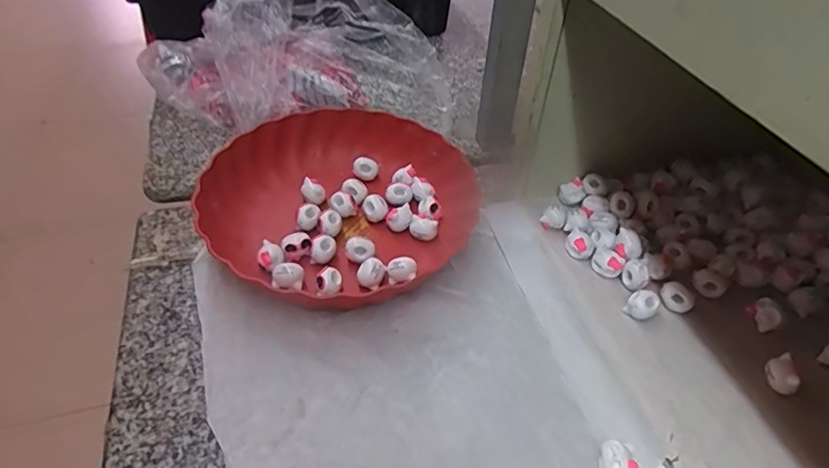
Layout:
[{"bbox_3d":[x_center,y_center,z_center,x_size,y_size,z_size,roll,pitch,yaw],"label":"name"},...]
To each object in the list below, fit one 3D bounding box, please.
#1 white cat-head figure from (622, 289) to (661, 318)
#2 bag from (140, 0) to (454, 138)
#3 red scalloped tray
[{"bbox_3d":[0.180,0.056,0.417,0.022,0.023,0.020,1,44,-1],"label":"white cat-head figure"},{"bbox_3d":[-0.121,-0.211,0.594,0.290,0.151,0.188,-26,51,-26],"label":"bag"},{"bbox_3d":[-0.071,-0.032,0.500,0.240,0.061,0.225,-32,53,-30],"label":"red scalloped tray"}]

